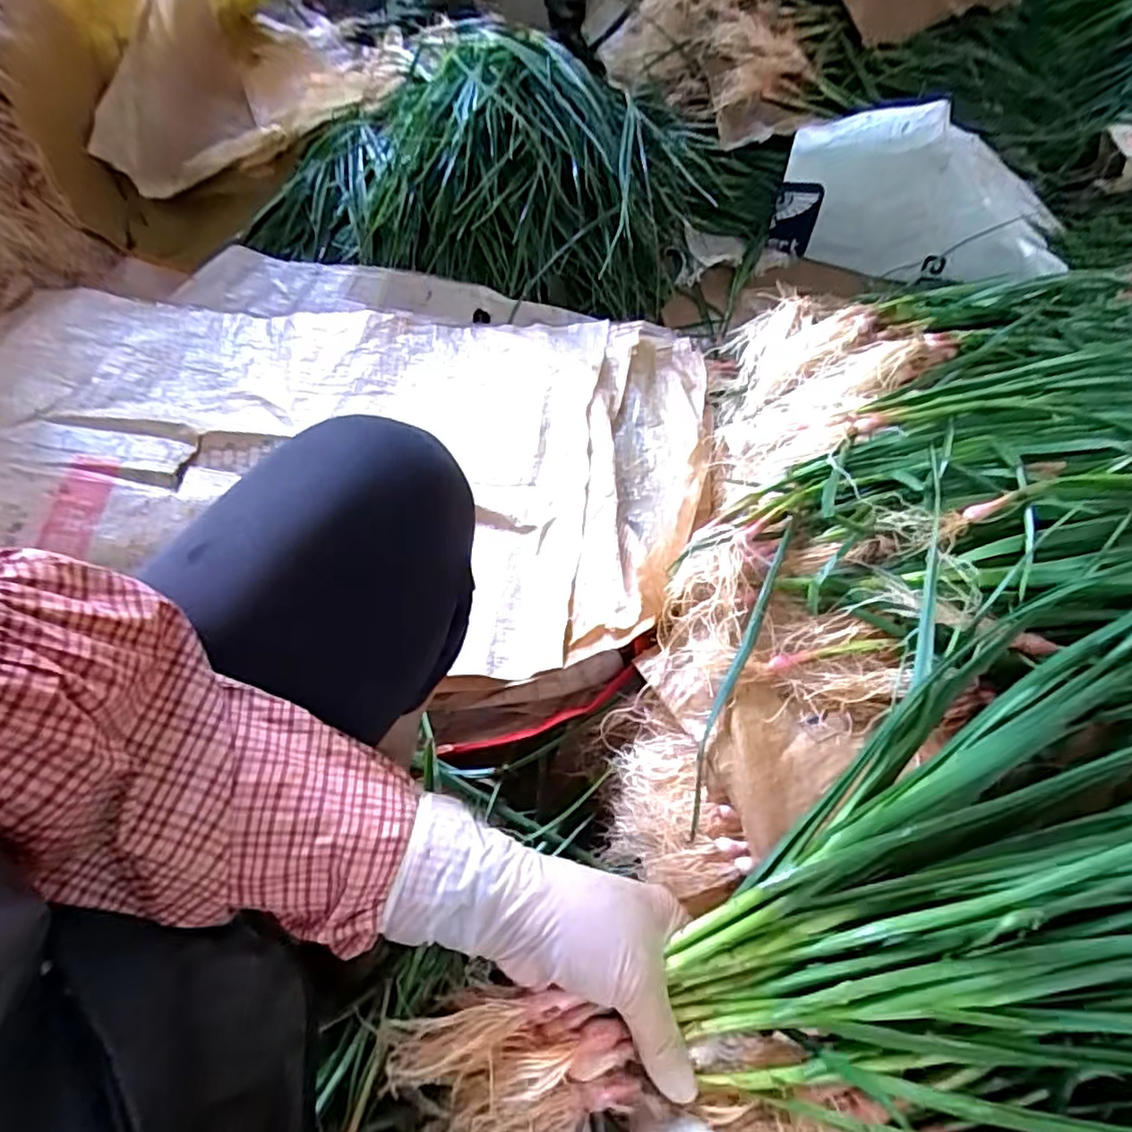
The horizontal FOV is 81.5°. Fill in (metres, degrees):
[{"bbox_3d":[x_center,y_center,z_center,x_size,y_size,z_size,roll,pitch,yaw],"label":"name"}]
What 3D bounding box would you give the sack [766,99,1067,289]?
[{"bbox_3d":[0.570,-0.586,1.053,0.447,0.186,0.173,13,60,4],"label":"sack"}]

